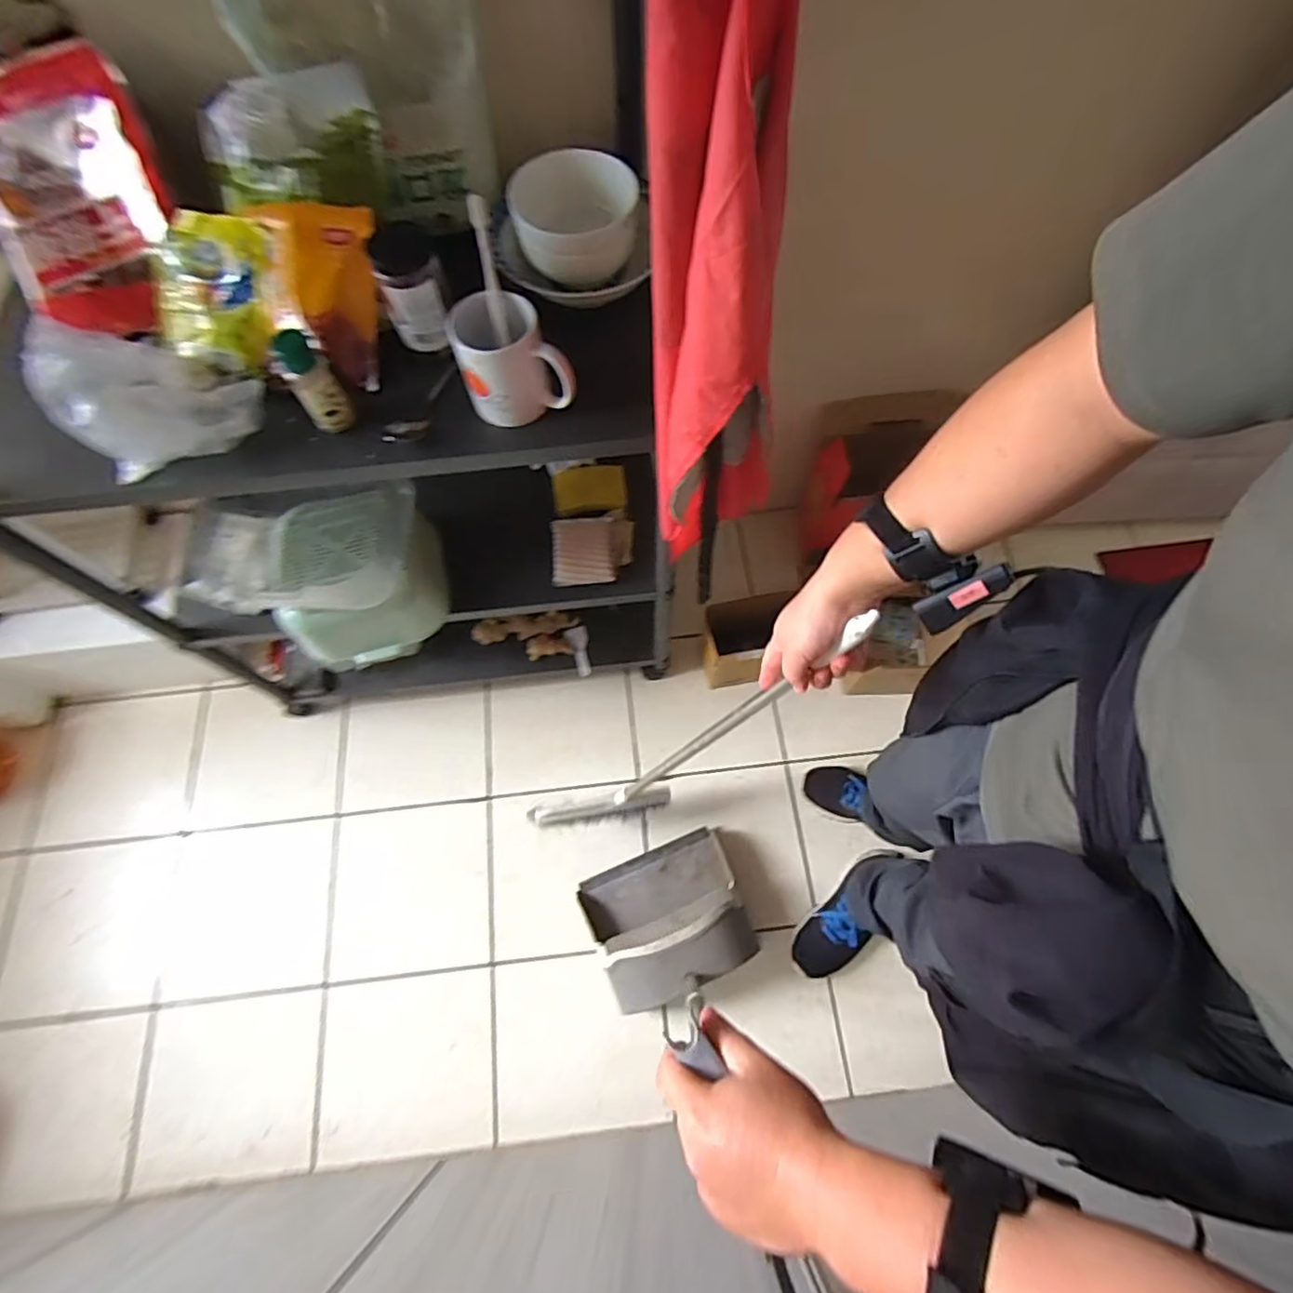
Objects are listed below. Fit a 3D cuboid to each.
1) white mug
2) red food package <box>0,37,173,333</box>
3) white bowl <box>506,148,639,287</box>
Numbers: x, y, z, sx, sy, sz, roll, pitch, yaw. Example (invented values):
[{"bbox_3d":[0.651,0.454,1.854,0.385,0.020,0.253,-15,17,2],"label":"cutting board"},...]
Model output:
[{"bbox_3d":[-0.135,-0.294,0.642,0.110,0.097,0.083,-9,68,-3],"label":"white mug"},{"bbox_3d":[-0.591,-0.450,0.643,0.188,0.052,0.228,-12,107,-4],"label":"red food package"},{"bbox_3d":[-0.077,-0.474,0.702,0.127,0.083,0.127,0,68,0],"label":"white bowl"}]

